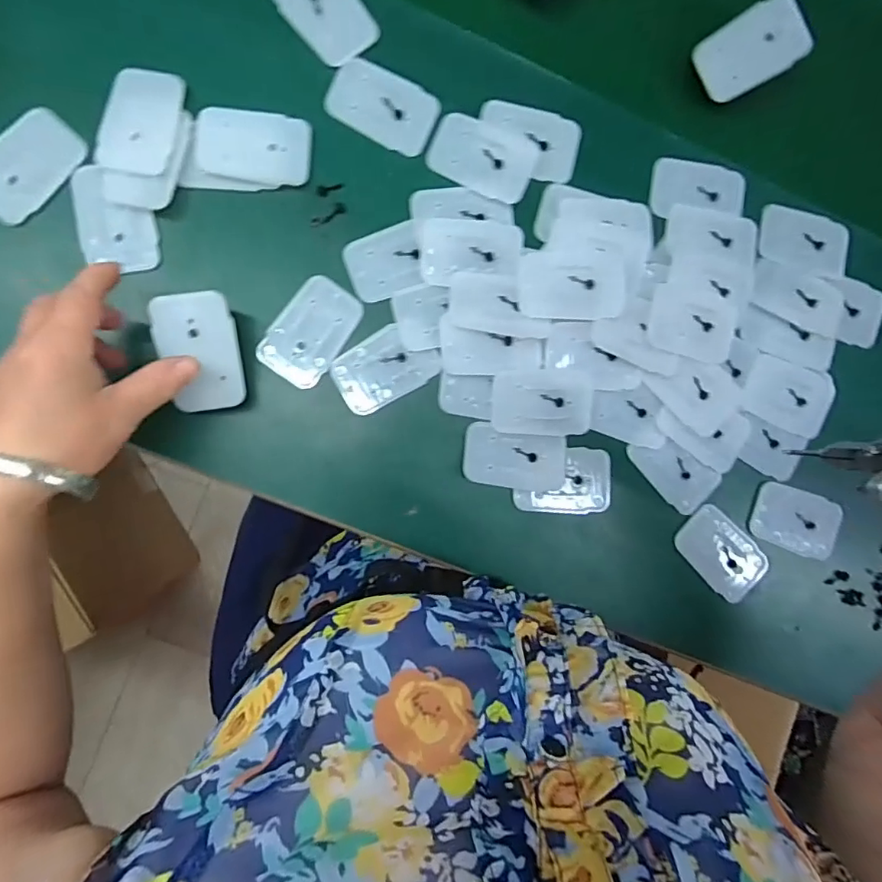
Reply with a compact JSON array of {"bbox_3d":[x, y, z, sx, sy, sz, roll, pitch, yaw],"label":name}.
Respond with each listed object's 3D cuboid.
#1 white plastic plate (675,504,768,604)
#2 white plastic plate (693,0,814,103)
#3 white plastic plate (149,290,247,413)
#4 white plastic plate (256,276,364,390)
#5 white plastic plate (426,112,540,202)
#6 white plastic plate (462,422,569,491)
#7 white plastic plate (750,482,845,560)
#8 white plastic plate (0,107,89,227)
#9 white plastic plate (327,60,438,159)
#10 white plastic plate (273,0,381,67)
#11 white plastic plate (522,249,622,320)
[{"bbox_3d":[0.208,0.083,0.412,0.069,0.007,0.045,44,85,-6],"label":"white plastic plate"},{"bbox_3d":[0.218,-0.277,0.392,0.070,0.008,0.051,-30,88,15],"label":"white plastic plate"},{"bbox_3d":[-0.146,-0.053,0.336,0.045,0.004,0.069,-9,105,-15],"label":"white plastic plate"},{"bbox_3d":[-0.087,-0.074,0.374,0.045,0.004,0.071,37,86,-6],"label":"white plastic plate"},{"bbox_3d":[0.029,-0.196,0.382,0.072,0.004,0.046,23,89,1],"label":"white plastic plate"},{"bbox_3d":[0.052,0.012,0.386,0.072,0.005,0.040,8,90,-7],"label":"white plastic plate"},{"bbox_3d":[0.270,0.061,0.418,0.067,0.009,0.044,19,88,-7],"label":"white plastic plate"},{"bbox_3d":[-0.261,-0.173,0.348,0.045,0.004,0.072,41,86,-6],"label":"white plastic plate"},{"bbox_3d":[-0.039,-0.229,0.379,0.071,0.004,0.048,25,88,-7],"label":"white plastic plate"},{"bbox_3d":[-0.078,-0.287,0.371,0.046,0.006,0.070,-37,95,-5],"label":"white plastic plate"},{"bbox_3d":[0.088,-0.106,0.374,0.068,0.006,0.047,2,85,5],"label":"white plastic plate"}]

